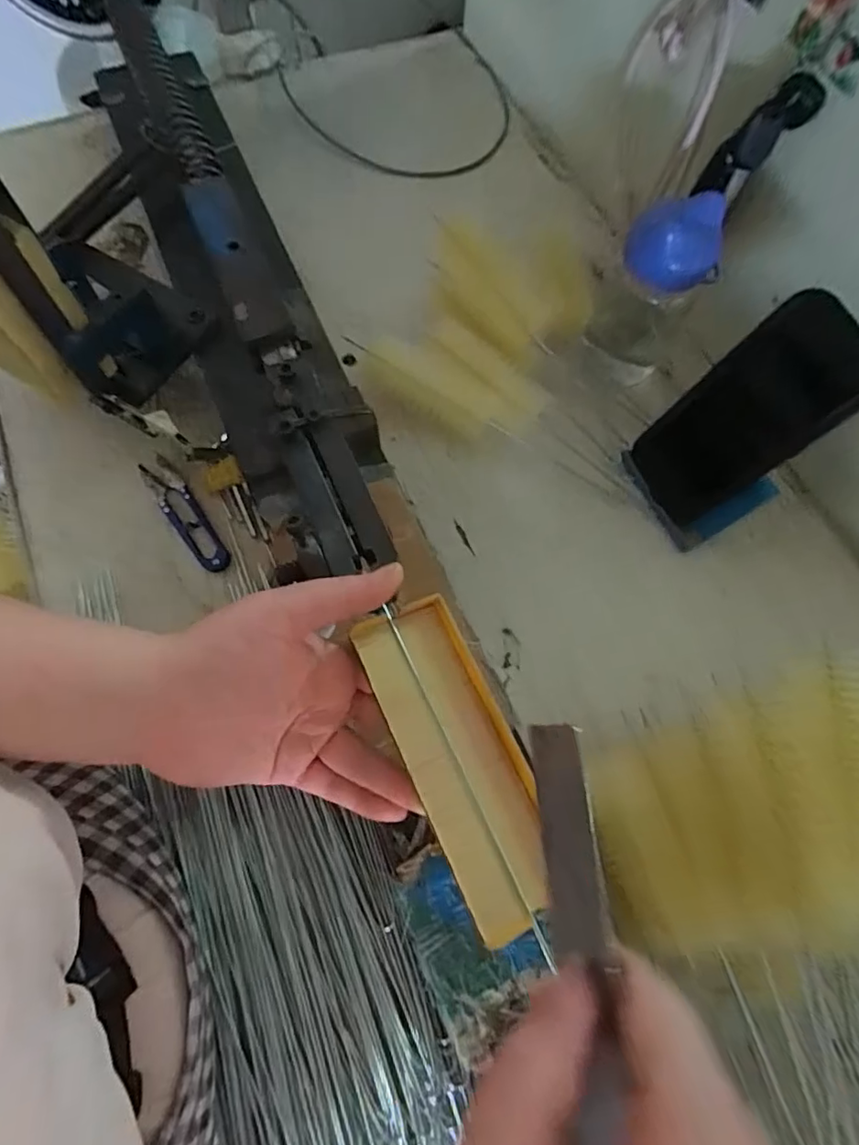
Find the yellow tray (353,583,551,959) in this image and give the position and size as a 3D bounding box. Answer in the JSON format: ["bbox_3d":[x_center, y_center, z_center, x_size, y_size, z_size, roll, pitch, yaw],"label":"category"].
[{"bbox_3d":[0.013,0.080,0.239,0.051,0.020,0.137,-21,69,-8],"label":"yellow tray"}]

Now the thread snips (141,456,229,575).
[{"bbox_3d":[-0.194,-0.048,0.425,0.025,0.005,0.110,-34,74,-12],"label":"thread snips"}]

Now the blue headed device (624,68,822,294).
[{"bbox_3d":[0.194,-0.253,0.366,0.060,0.056,0.128,41,100,13],"label":"blue headed device"}]

